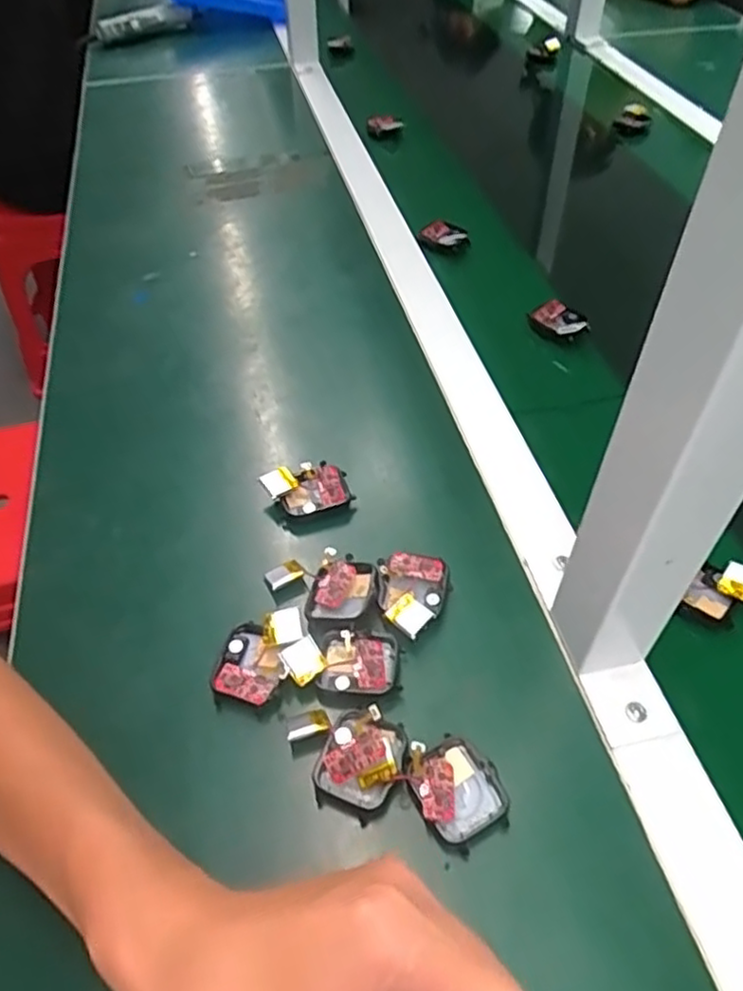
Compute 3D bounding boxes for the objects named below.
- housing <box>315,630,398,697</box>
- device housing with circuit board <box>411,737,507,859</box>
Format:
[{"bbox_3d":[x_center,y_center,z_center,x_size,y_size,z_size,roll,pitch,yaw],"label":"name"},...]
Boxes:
[{"bbox_3d":[-0.006,0.091,0.362,0.040,0.013,0.036,2,49,4],"label":"housing"},{"bbox_3d":[0.041,0.139,0.321,0.038,0.016,0.048,-18,50,-13],"label":"device housing with circuit board"}]

